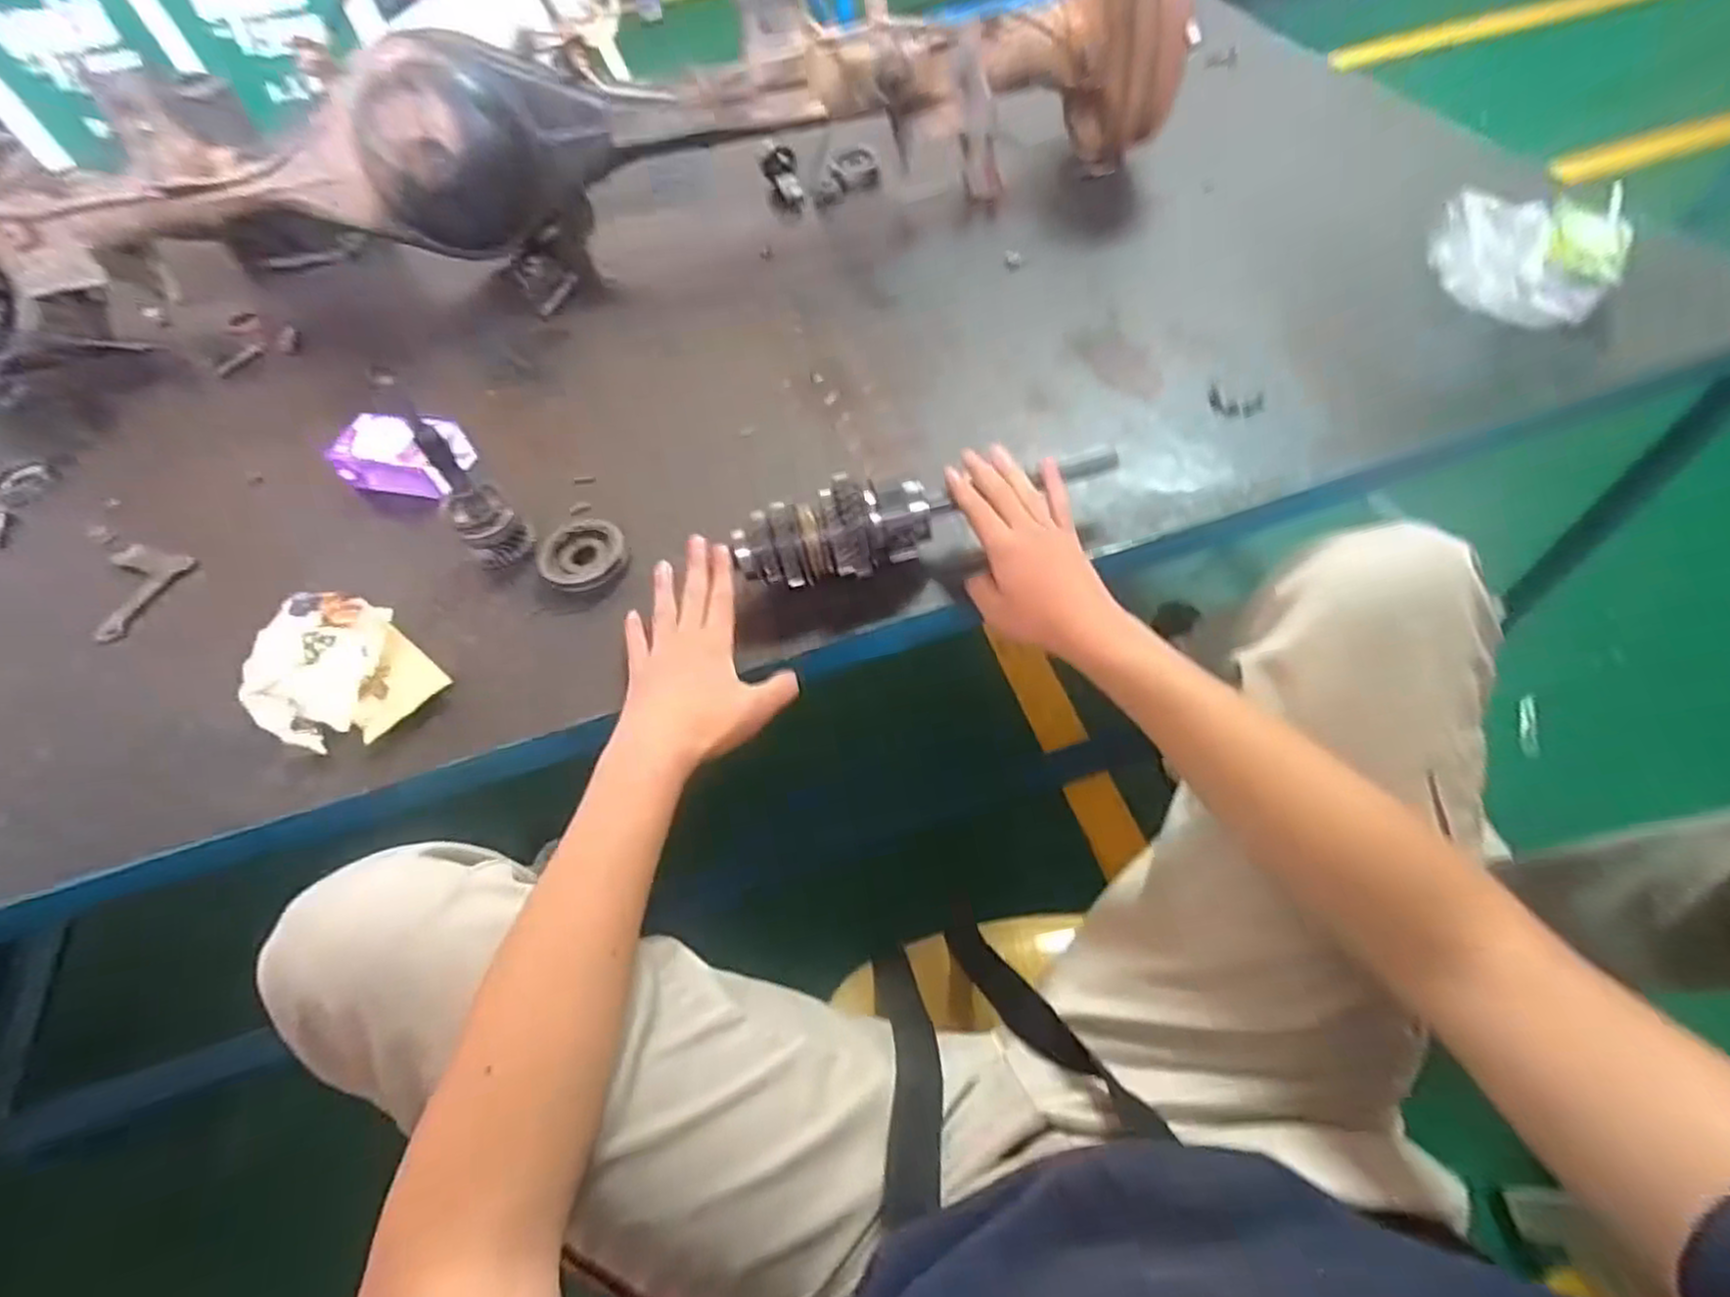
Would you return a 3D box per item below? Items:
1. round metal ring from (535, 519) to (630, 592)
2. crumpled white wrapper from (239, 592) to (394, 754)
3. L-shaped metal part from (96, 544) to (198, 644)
[{"bbox_3d":[-0.238,-0.080,0.612,0.079,0.015,0.069,30,65,21],"label":"round metal ring"},{"bbox_3d":[-0.412,0.010,0.554,0.074,0.052,0.128,5,58,8],"label":"crumpled white wrapper"},{"bbox_3d":[-0.651,-0.049,0.648,0.066,0.013,0.095,7,59,9],"label":"L-shaped metal part"}]

